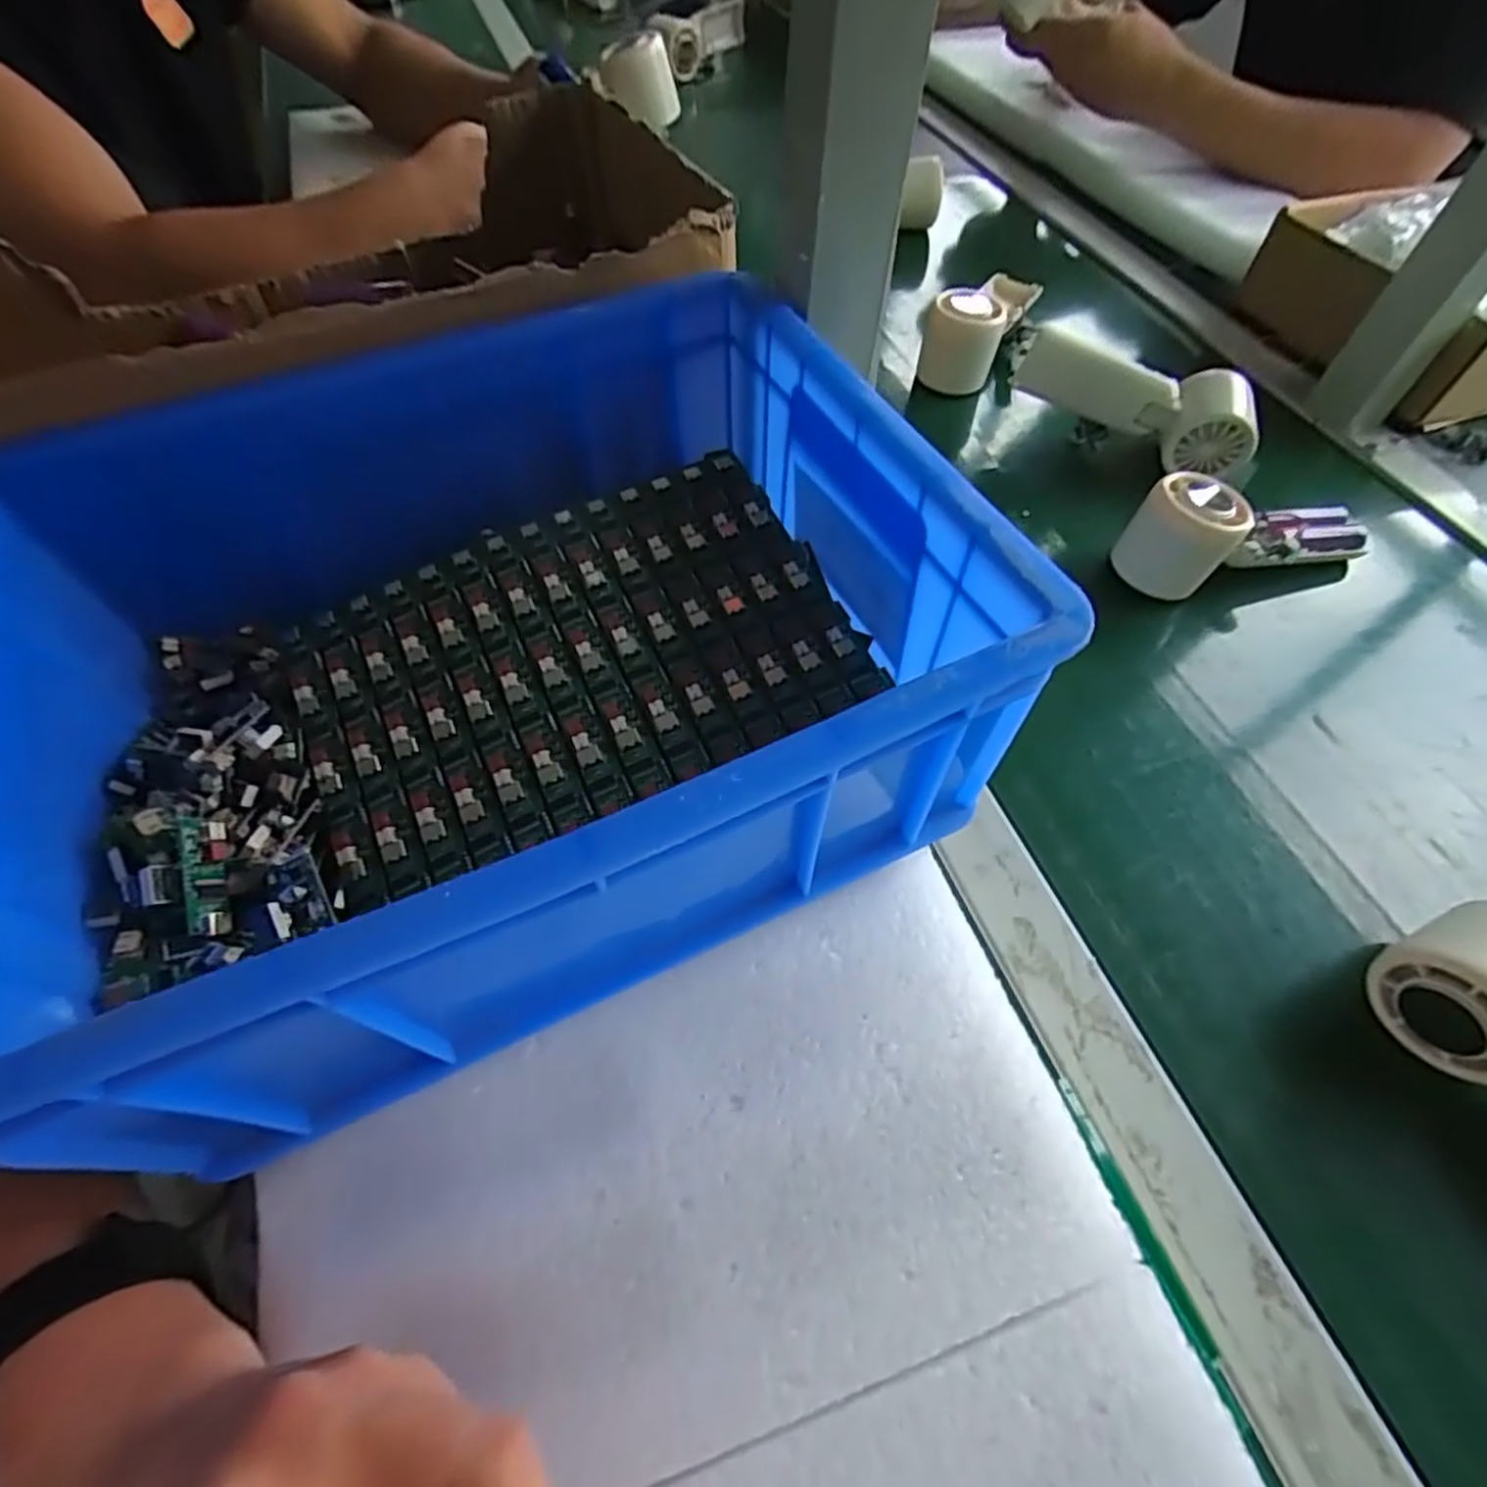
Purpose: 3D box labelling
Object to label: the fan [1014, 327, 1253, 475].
[{"bbox_3d":[0.267,-0.239,0.494,0.166,0.050,0.055,19,59,-5],"label":"fan"}]

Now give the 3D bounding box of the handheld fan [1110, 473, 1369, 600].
[{"bbox_3d":[0.312,-0.130,0.441,0.163,0.058,0.045,-7,57,-7],"label":"handheld fan"}]

